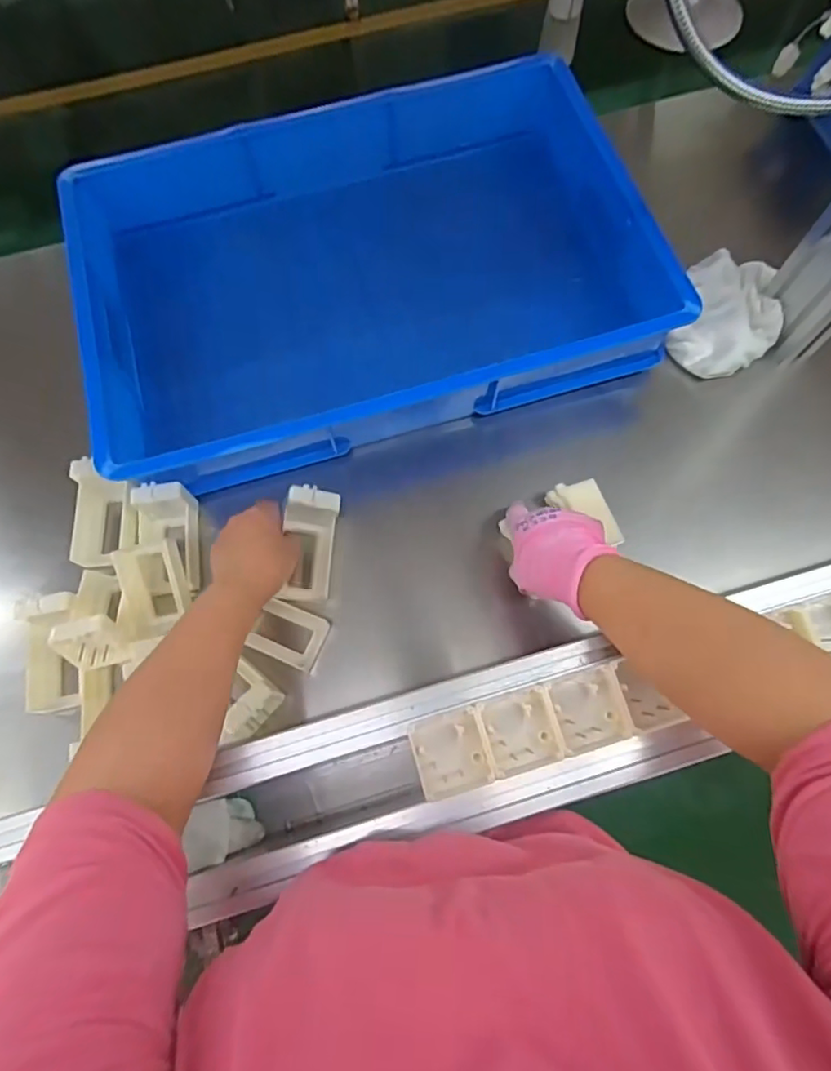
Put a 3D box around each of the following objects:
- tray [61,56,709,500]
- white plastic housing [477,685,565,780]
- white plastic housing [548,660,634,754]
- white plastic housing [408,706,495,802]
[{"bbox_3d":[-0.059,-0.305,0.665,0.604,0.114,0.416,-16,71,-4],"label":"tray"},{"bbox_3d":[0.073,0.139,0.404,0.050,0.020,0.050,-16,71,-4],"label":"white plastic housing"},{"bbox_3d":[0.124,0.125,0.408,0.052,0.019,0.050,-14,71,-4],"label":"white plastic housing"},{"bbox_3d":[0.025,0.153,0.402,0.049,0.022,0.051,-15,71,-4],"label":"white plastic housing"}]

